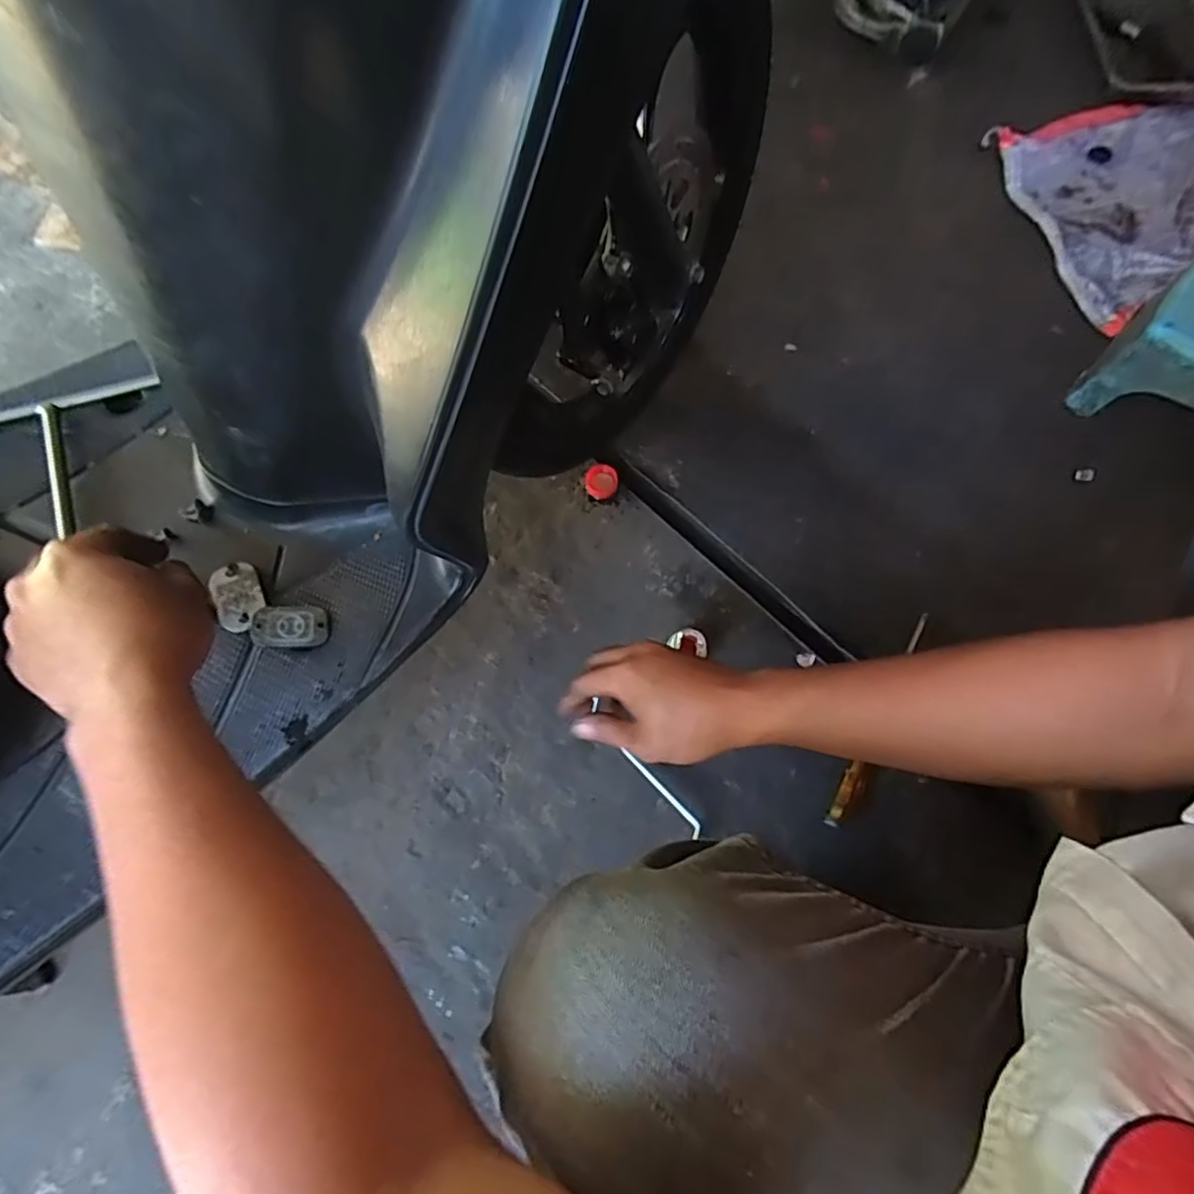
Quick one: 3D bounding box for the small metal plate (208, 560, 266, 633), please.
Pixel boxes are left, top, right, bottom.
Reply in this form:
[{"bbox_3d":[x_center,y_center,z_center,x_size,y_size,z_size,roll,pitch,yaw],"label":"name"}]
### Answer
[{"bbox_3d":[-0.252,-0.001,0.445,0.029,0.007,0.053,-26,72,-10],"label":"small metal plate"}]

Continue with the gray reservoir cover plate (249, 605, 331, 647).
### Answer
[{"bbox_3d":[-0.212,0.020,0.436,0.048,0.006,0.030,0,67,-21],"label":"gray reservoir cover plate"}]

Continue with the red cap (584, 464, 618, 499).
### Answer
[{"bbox_3d":[0.006,-0.136,0.745,0.038,0.011,0.043,-5,69,-3],"label":"red cap"}]

